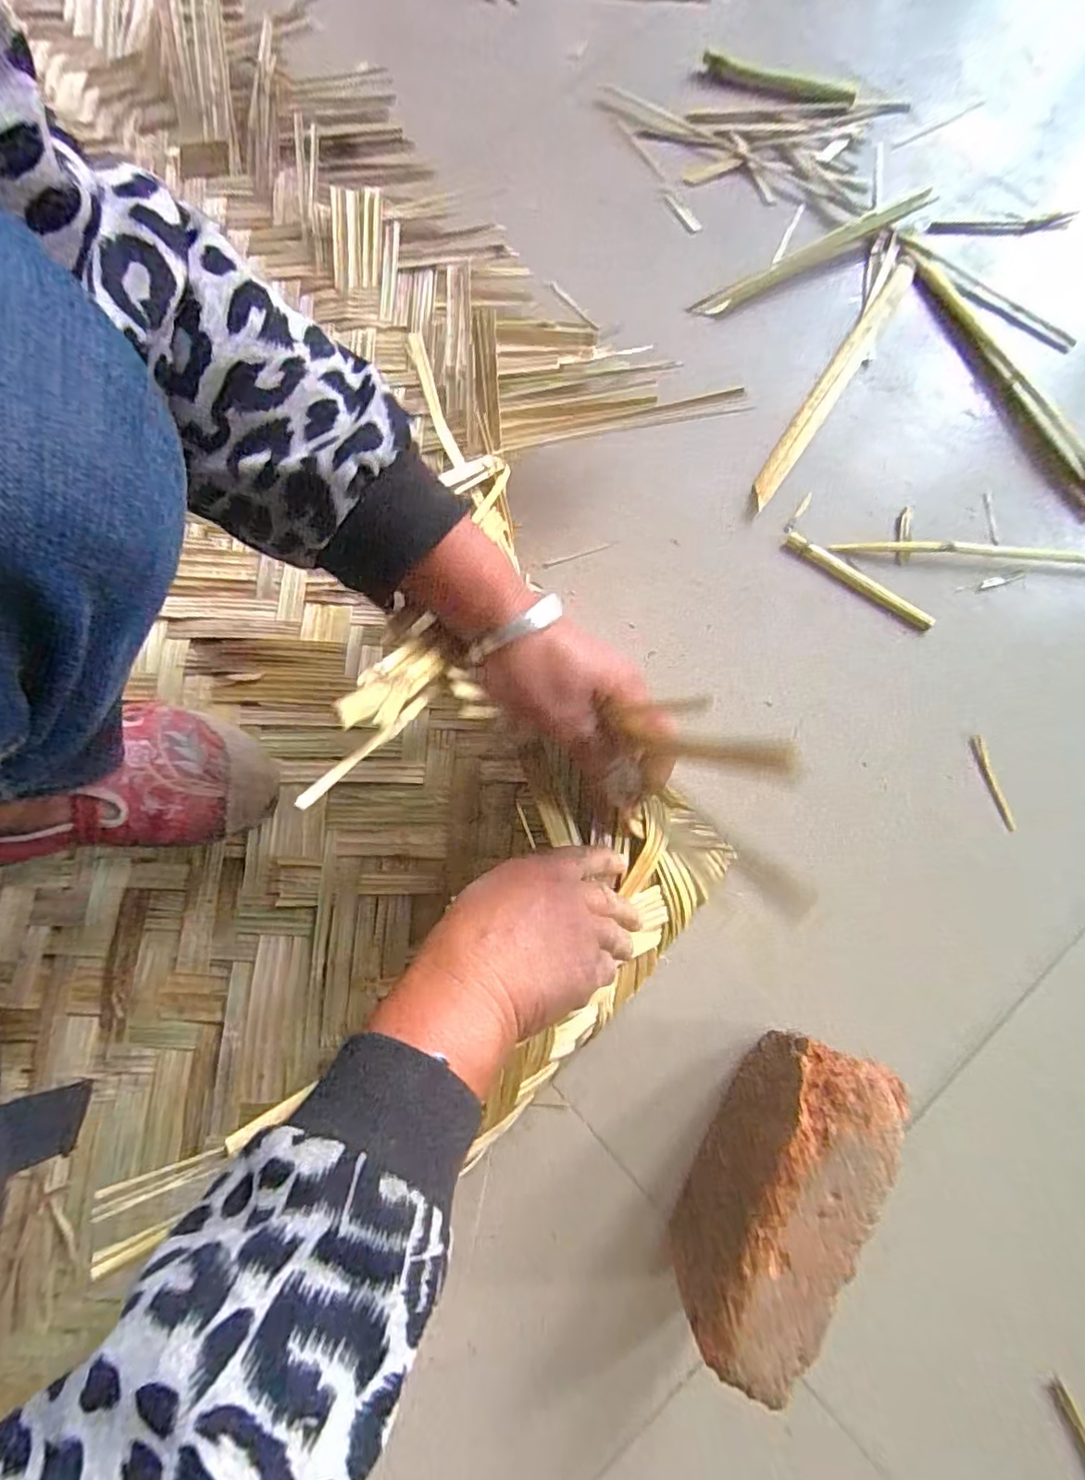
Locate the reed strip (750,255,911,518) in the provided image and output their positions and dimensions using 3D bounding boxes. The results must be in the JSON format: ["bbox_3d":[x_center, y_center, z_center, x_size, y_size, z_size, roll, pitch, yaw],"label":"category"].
[{"bbox_3d":[0.258,-0.319,0.511,0.021,0.014,0.312,32,80,9],"label":"reed strip"}]

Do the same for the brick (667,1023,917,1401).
[{"bbox_3d":[0.131,0.246,0.339,0.048,0.112,0.159,31,80,6],"label":"brick"}]

